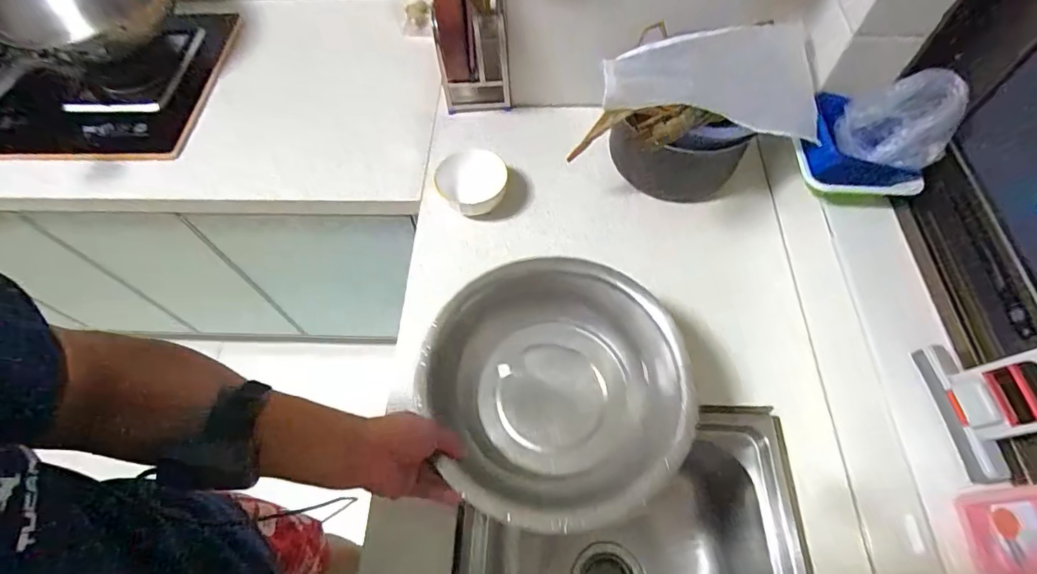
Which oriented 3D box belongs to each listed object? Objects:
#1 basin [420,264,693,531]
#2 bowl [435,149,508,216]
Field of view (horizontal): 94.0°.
[{"bbox_3d":[0.052,0.118,0.590,0.282,0.090,0.302,-1,62,2],"label":"basin"},{"bbox_3d":[-0.081,-0.165,0.810,0.115,0.056,0.109,-1,62,2],"label":"bowl"}]

